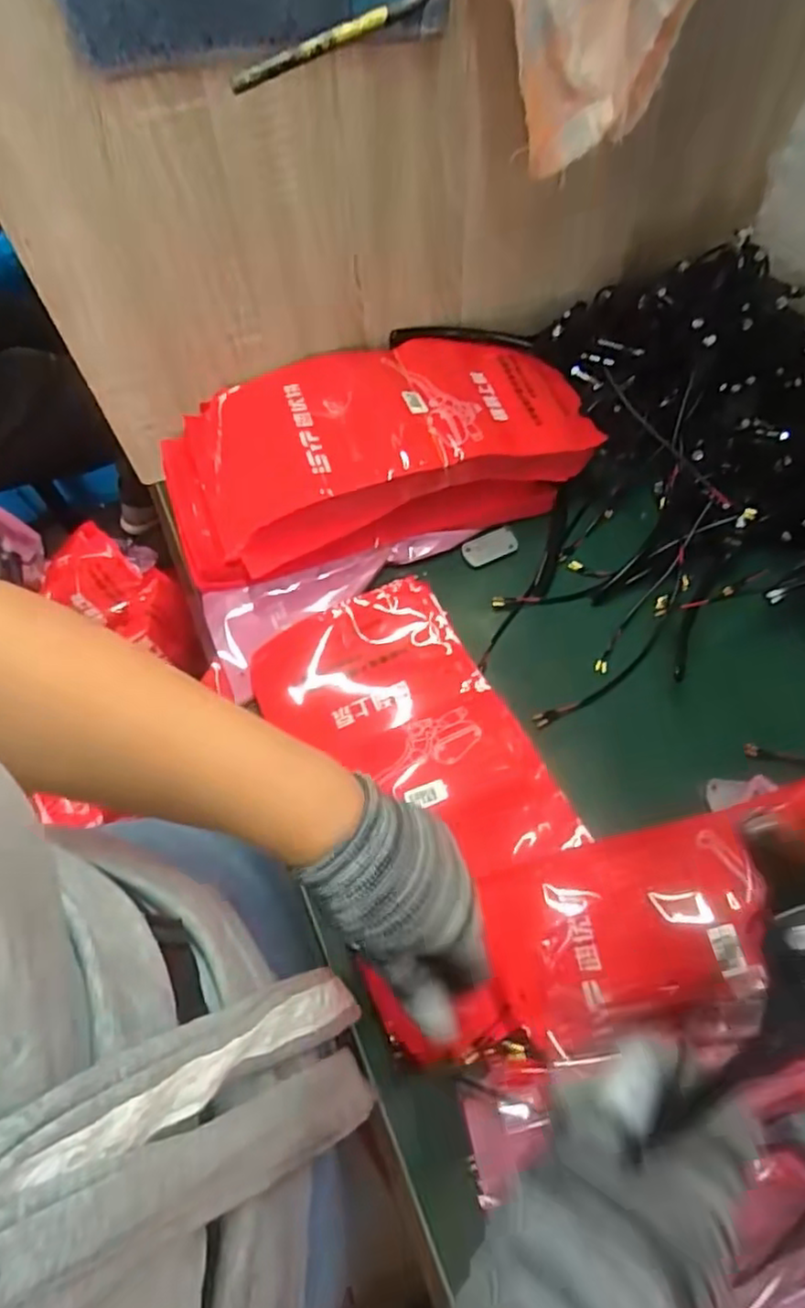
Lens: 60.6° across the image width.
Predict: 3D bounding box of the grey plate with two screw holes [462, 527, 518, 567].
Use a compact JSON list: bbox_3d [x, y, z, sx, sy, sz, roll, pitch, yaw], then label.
[{"bbox_3d":[0.085,-0.104,0.668,0.050,0.008,0.028,-27,84,2],"label":"grey plate with two screw holes"}]

